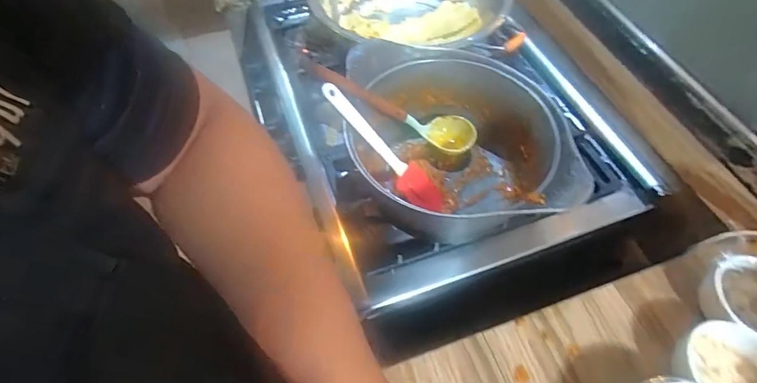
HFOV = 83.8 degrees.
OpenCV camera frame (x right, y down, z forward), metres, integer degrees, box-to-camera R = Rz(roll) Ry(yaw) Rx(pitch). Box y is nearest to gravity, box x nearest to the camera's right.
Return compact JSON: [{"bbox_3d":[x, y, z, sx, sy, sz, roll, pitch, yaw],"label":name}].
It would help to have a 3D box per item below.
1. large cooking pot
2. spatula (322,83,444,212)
[{"bbox_3d":[0.100,-0.068,0.624,0.320,0.141,0.289,7,57,2],"label":"large cooking pot"},{"bbox_3d":[0.009,-0.057,0.604,0.240,0.022,0.065,44,58,-21],"label":"spatula"}]

